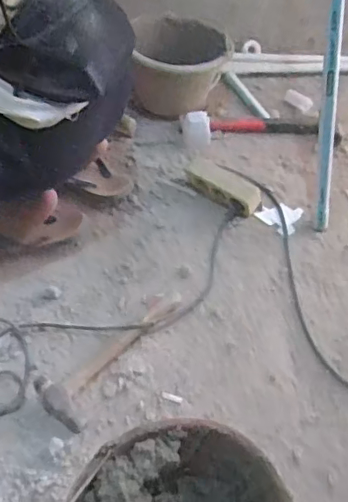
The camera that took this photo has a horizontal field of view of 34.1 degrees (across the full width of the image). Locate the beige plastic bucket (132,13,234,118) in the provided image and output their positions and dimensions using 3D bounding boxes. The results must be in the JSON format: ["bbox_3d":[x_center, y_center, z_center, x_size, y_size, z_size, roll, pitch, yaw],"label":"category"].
[{"bbox_3d":[0.014,-0.433,1.333,0.220,0.149,0.215,0,48,0],"label":"beige plastic bucket"}]

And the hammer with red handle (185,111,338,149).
[{"bbox_3d":[0.192,-0.272,1.246,0.348,0.057,0.091,-1,47,-3],"label":"hammer with red handle"}]

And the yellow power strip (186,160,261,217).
[{"bbox_3d":[0.095,-0.128,1.125,0.159,0.052,0.046,33,54,26],"label":"yellow power strip"}]

